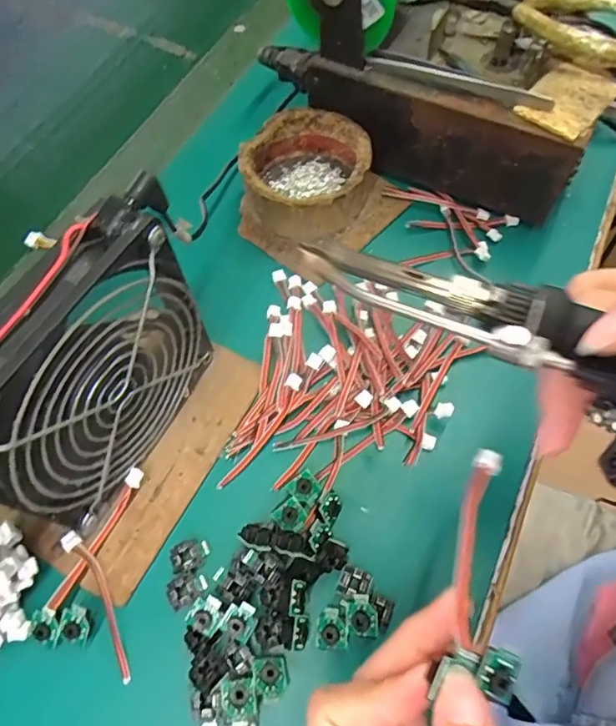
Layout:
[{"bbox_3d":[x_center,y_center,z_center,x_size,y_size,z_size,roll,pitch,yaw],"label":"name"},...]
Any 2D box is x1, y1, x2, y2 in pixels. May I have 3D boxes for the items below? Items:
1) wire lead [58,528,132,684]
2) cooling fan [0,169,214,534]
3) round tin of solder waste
[{"bbox_3d":[-0.100,0.115,0.243,0.011,0.004,0.074,-25,75,-29],"label":"wire lead"},{"bbox_3d":[-0.091,0.006,0.228,0.027,0.128,0.124,26,67,12],"label":"cooling fan"},{"bbox_3d":[-0.002,-0.129,0.340,0.080,0.040,0.084,0,64,0],"label":"round tin of solder waste"}]

